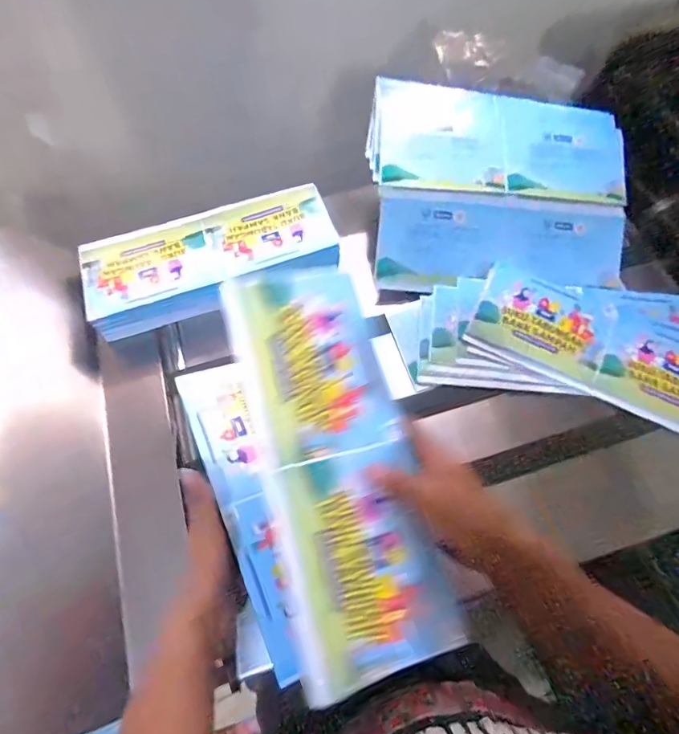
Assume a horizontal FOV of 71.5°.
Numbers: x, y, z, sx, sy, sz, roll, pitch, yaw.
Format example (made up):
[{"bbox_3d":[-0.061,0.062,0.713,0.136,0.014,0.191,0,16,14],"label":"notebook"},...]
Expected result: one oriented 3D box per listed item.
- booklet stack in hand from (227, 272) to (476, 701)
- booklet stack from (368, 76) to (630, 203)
[{"bbox_3d":[-0.001,0.070,0.366,0.117,0.018,0.312,-11,79,-18],"label":"booklet stack in hand"},{"bbox_3d":[0.198,-0.291,0.598,0.315,0.046,0.165,0,65,-1],"label":"booklet stack"}]

